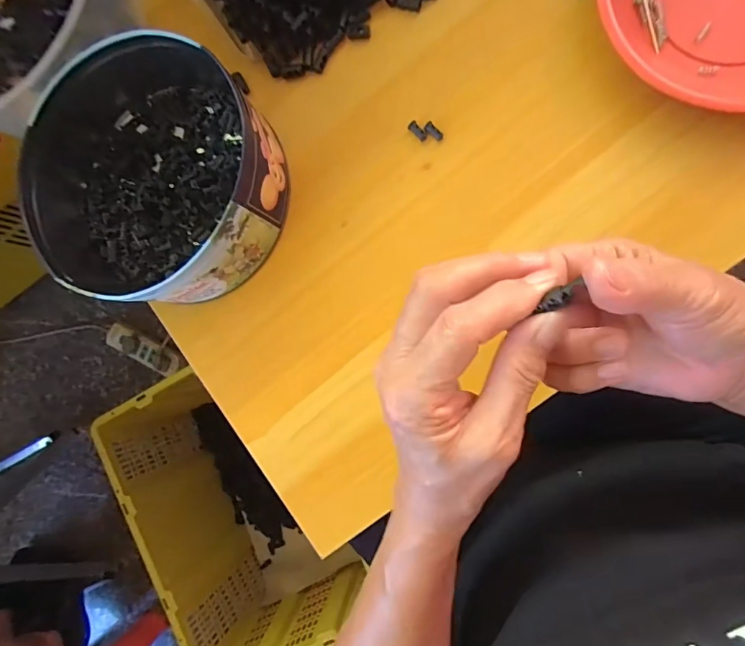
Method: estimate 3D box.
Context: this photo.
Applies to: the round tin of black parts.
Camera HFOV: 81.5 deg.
[{"bbox_3d":[-0.173,-0.122,0.346,0.191,0.073,0.205,0,89,11],"label":"round tin of black parts"}]

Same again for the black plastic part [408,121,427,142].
[{"bbox_3d":[0.036,-0.153,0.344,0.007,0.004,0.018,-45,83,5],"label":"black plastic part"}]

